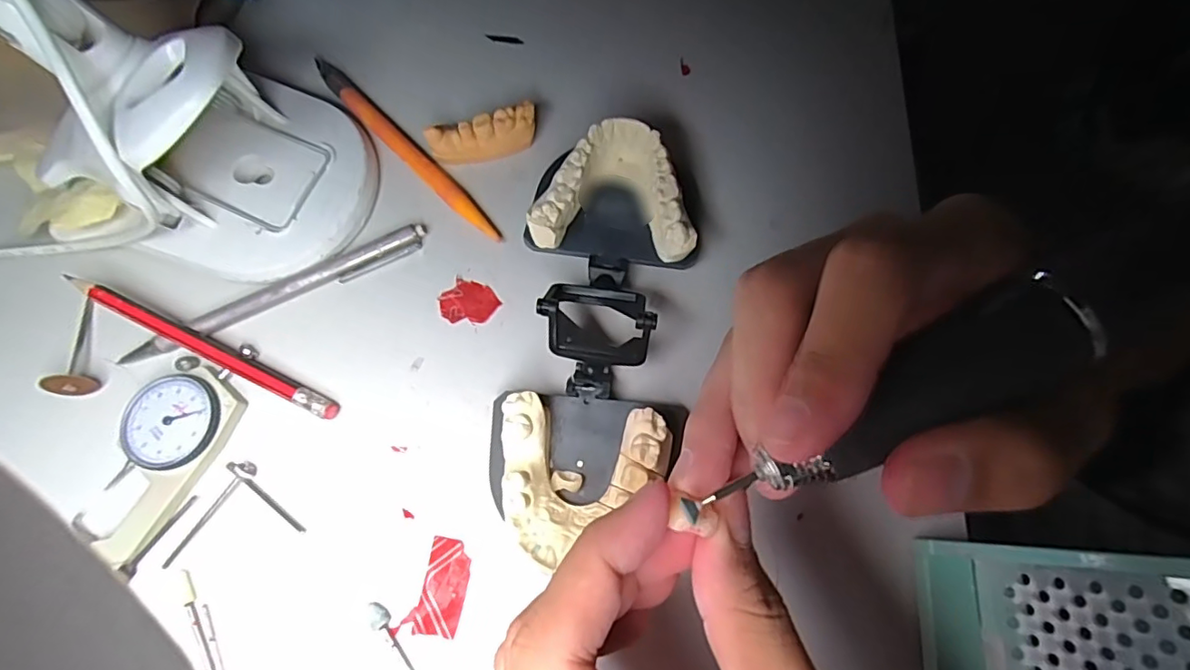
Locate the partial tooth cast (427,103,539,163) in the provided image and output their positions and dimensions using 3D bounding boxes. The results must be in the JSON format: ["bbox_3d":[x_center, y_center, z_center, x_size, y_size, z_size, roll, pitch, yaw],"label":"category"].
[{"bbox_3d":[-0.050,-0.090,0.259,0.049,0.020,0.013,-16,73,-4],"label":"partial tooth cast"}]

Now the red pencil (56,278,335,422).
[{"bbox_3d":[-0.163,0.005,0.236,0.124,0.016,0.008,24,75,9],"label":"red pencil"}]

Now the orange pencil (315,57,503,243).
[{"bbox_3d":[-0.092,-0.090,0.268,0.010,0.006,0.137,-43,76,-11],"label":"orange pencil"}]

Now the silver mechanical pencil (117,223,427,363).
[{"bbox_3d":[-0.139,-0.018,0.246,0.135,0.007,0.011,-24,73,-6],"label":"silver mechanical pencil"}]

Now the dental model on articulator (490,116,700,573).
[{"bbox_3d":[0.002,-0.003,0.222,0.064,0.033,0.165,5,73,3],"label":"dental model on articulator"}]

